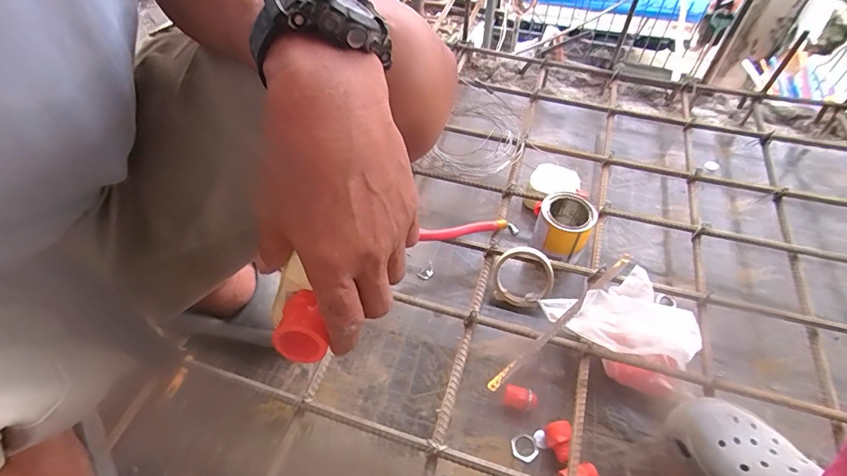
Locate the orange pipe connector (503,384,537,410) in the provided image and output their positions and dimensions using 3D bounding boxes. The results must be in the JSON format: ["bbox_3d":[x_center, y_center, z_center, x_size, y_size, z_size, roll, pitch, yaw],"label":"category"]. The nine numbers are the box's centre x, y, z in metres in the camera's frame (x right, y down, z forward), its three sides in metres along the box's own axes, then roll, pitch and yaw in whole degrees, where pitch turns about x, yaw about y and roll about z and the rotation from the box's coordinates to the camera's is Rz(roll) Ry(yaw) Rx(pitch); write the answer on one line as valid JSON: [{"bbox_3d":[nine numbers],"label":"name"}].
[{"bbox_3d":[0.127,0.211,0.579,0.040,0.022,0.023,16,53,12],"label":"orange pipe connector"}]

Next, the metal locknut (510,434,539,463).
[{"bbox_3d":[0.127,0.262,0.550,0.032,0.004,0.032,0,51,0],"label":"metal locknut"}]

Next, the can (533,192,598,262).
[{"bbox_3d":[0.221,-0.020,0.697,0.085,0.063,0.103,25,55,19],"label":"can"}]

